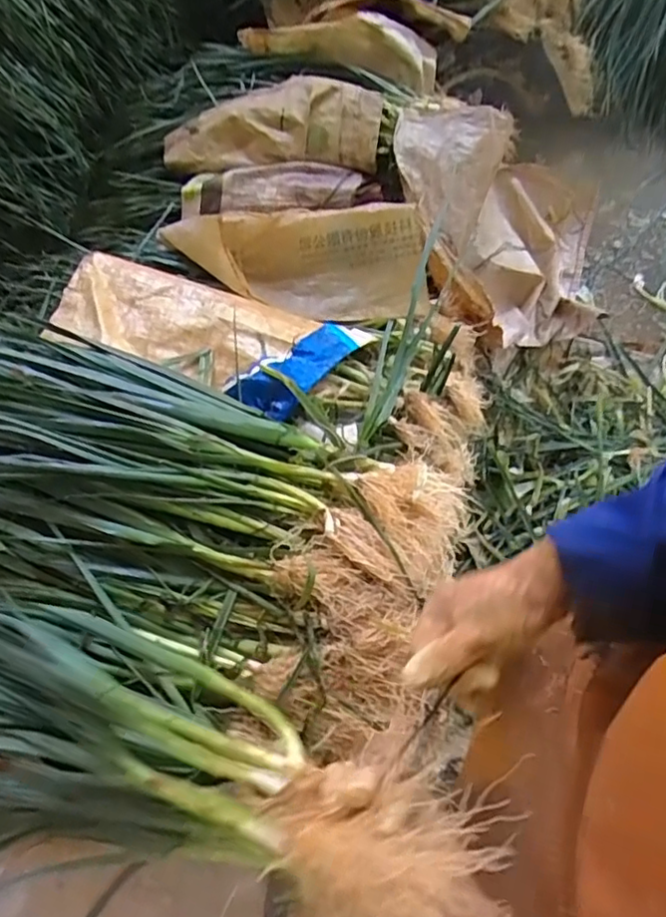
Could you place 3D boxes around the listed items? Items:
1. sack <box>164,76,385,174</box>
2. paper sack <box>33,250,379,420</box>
[{"bbox_3d":[-0.125,-0.683,1.230,0.443,0.134,0.176,6,75,2],"label":"sack"},{"bbox_3d":[-0.201,-0.188,0.887,0.458,0.051,0.226,14,58,12],"label":"paper sack"}]

